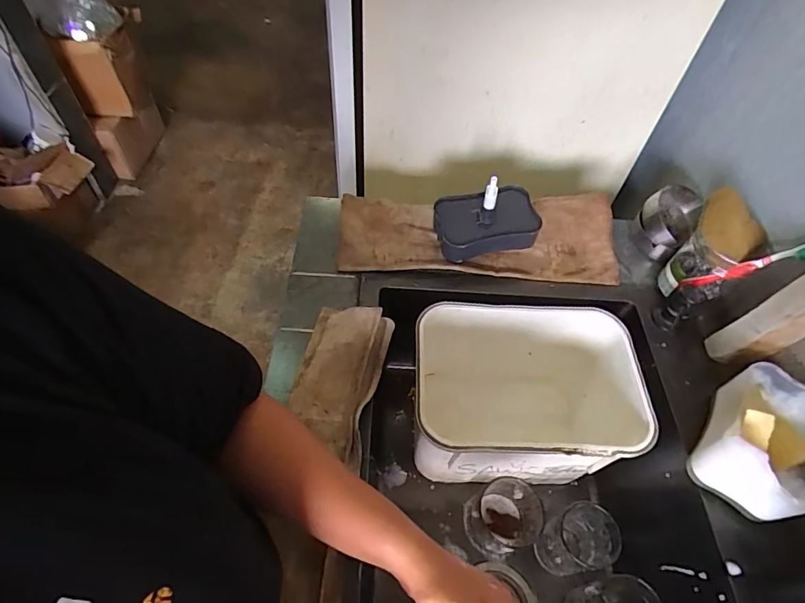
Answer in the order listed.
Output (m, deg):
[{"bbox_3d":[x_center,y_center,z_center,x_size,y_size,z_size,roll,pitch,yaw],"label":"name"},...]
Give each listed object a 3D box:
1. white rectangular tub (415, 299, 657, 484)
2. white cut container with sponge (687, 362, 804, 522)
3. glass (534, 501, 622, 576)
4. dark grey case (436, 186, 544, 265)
[{"bbox_3d":[0.173,0.144,0.656,0.313,0.239,0.220,3,54,-3],"label":"white rectangular tub"},{"bbox_3d":[0.379,0.142,0.465,0.091,0.082,0.136,37,59,20],"label":"white cut container with sponge"},{"bbox_3d":[0.217,0.304,0.567,0.075,0.132,0.065,-1,54,-6],"label":"glass"},{"bbox_3d":[0.115,-0.113,0.639,0.133,0.055,0.089,-8,55,-11],"label":"dark grey case"}]

